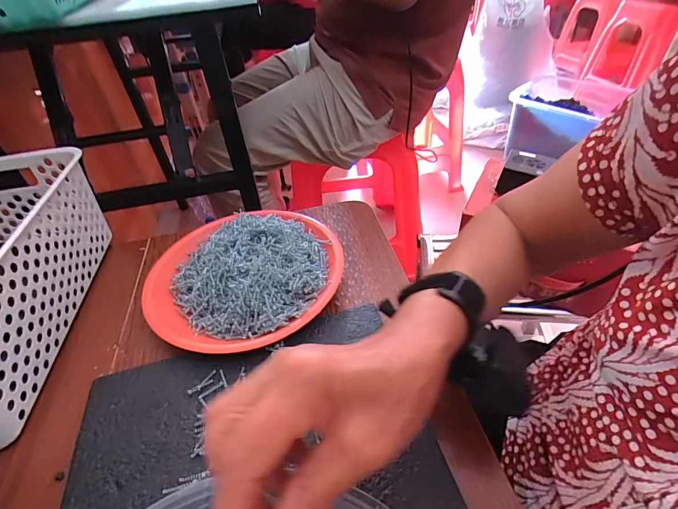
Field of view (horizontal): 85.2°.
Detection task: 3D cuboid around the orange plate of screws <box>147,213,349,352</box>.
[{"bbox_3d":[-0.096,0.012,0.369,0.186,0.037,0.183,-2,42,2],"label":"orange plate of screws"}]

